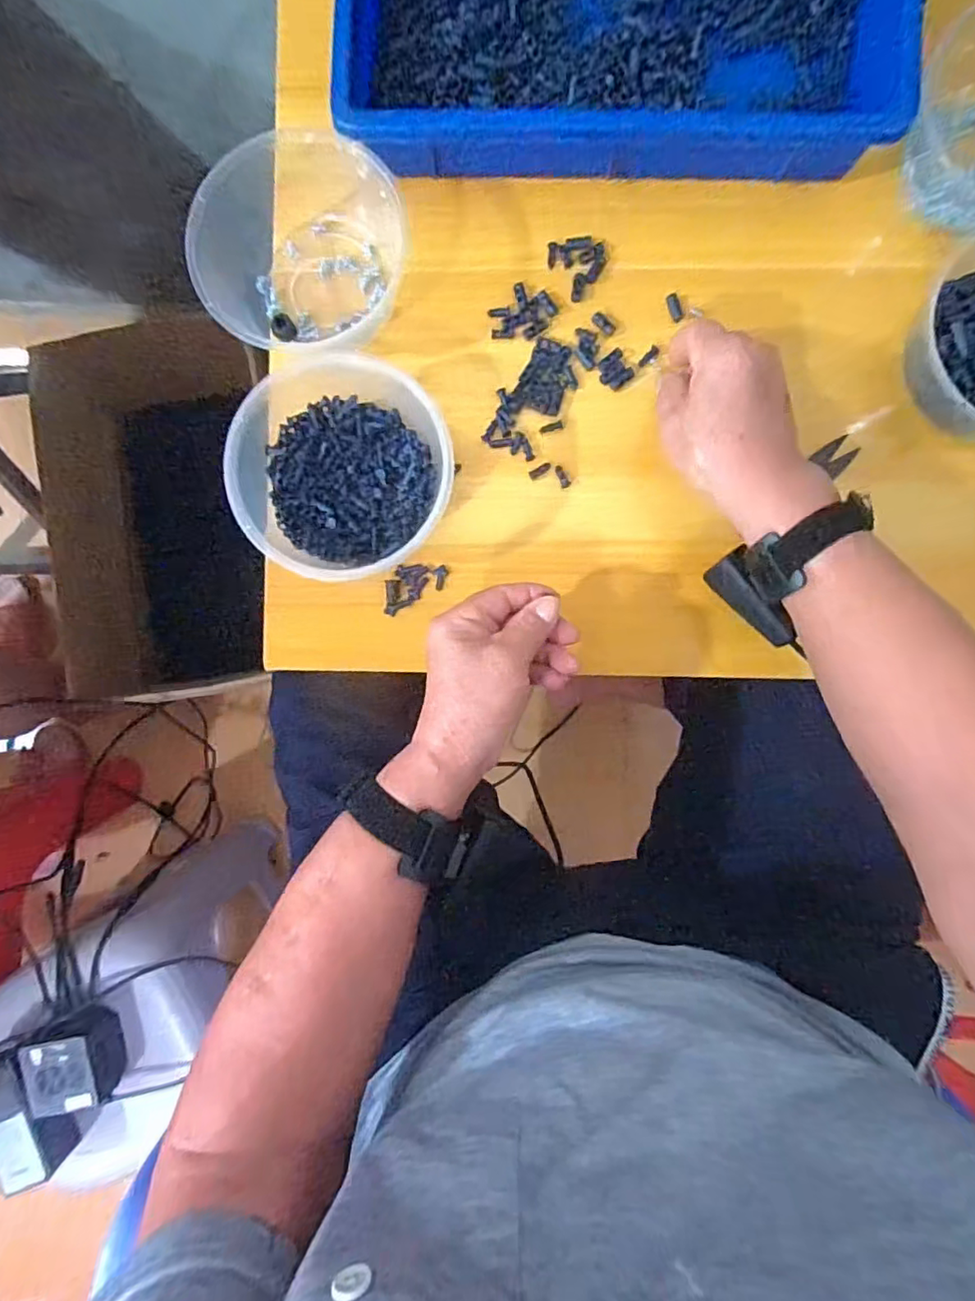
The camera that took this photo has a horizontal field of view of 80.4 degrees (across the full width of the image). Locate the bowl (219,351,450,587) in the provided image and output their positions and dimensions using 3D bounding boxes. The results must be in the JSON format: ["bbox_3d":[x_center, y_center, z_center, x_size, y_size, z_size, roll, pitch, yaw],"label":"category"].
[{"bbox_3d":[-0.101,-0.128,0.394,0.138,0.064,0.149,0,91,2],"label":"bowl"}]

